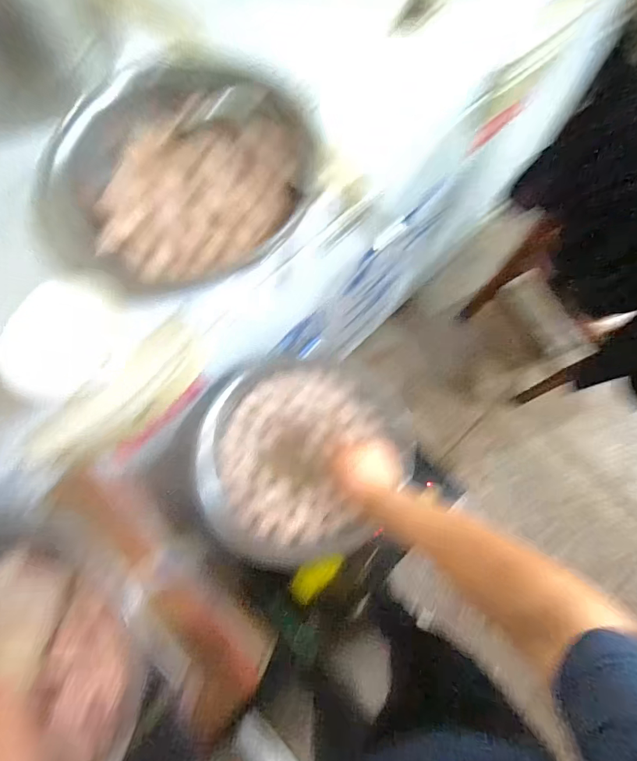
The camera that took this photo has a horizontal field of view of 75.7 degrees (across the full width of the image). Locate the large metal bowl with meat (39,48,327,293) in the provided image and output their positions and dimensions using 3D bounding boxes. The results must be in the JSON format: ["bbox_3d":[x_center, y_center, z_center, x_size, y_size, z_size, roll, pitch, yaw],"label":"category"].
[{"bbox_3d":[-0.170,-0.252,0.512,0.321,0.089,0.261,-23,81,0],"label":"large metal bowl with meat"}]

